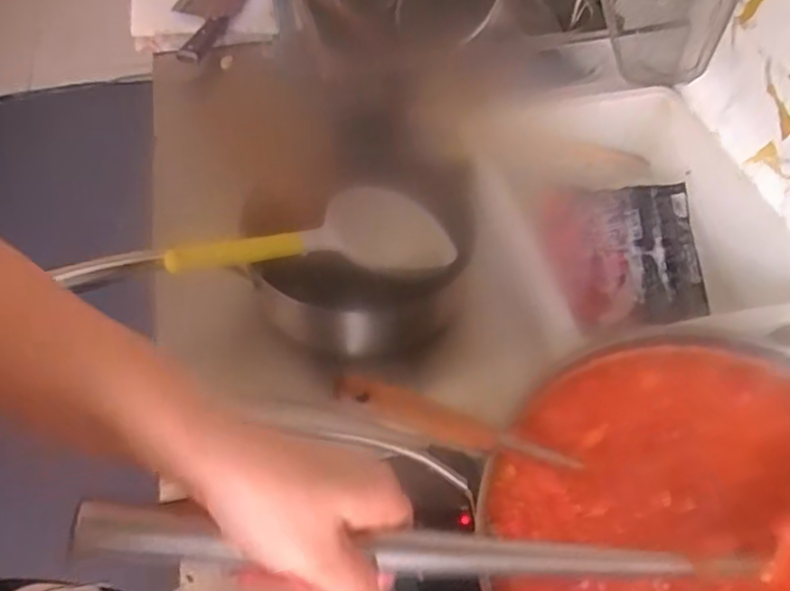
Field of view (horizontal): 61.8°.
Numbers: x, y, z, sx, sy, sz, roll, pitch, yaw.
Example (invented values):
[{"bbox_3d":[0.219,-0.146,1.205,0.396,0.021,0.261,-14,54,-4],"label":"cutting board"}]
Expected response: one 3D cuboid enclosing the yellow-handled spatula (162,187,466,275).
[{"bbox_3d":[-0.069,-0.059,0.612,0.249,0.070,0.065,-10,54,-9],"label":"yellow-handled spatula"}]

